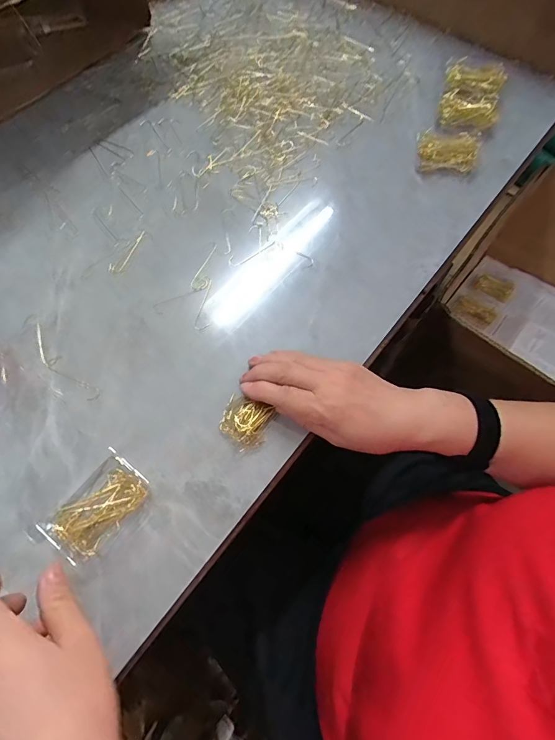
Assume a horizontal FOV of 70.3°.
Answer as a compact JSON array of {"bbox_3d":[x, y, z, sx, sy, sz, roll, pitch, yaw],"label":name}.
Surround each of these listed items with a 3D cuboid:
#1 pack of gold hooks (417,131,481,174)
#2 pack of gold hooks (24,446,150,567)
[{"bbox_3d":[0.205,-0.264,0.475,0.071,0.027,0.040,10,67,4],"label":"pack of gold hooks"},{"bbox_3d":[-0.150,0.112,0.319,0.052,0.014,0.086,37,72,14],"label":"pack of gold hooks"}]

